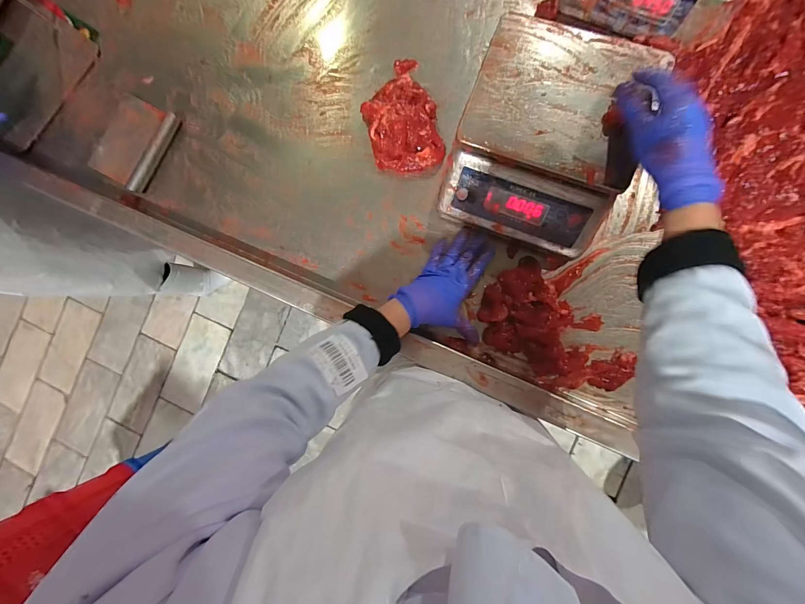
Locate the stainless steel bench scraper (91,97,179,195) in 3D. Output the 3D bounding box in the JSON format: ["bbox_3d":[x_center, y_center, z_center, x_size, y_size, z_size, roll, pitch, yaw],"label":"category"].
[{"bbox_3d":[-0.477,-0.283,0.614,0.130,0.023,0.148,29,89,7],"label":"stainless steel bench scraper"}]

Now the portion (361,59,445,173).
[{"bbox_3d":[-0.005,-0.299,0.557,0.113,0.044,0.190,-17,84,5],"label":"portion"}]

